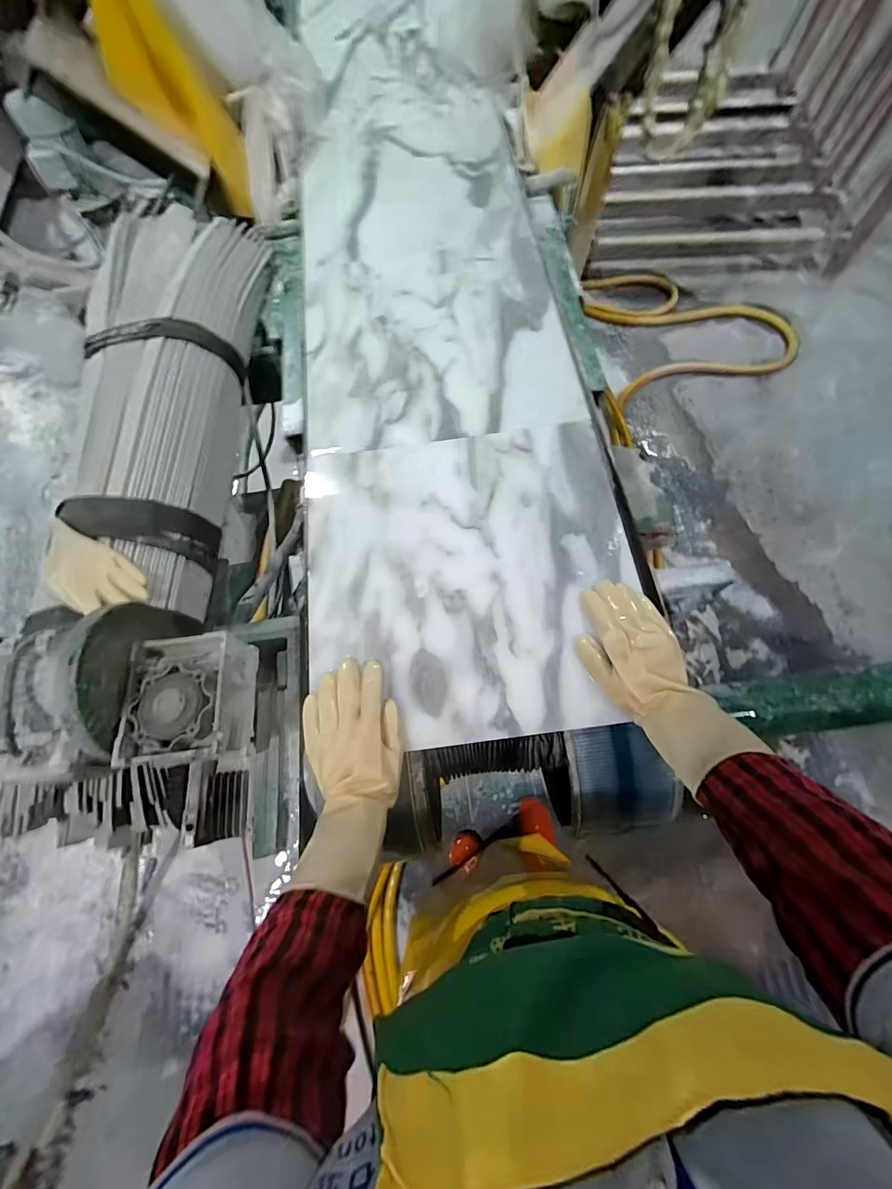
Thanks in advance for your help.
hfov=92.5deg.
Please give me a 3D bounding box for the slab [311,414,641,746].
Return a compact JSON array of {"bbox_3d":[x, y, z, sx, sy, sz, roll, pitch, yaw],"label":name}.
[{"bbox_3d":[0.034,-0.033,0.598,0.448,0.018,0.444,-8,72,-1],"label":"slab"}]

